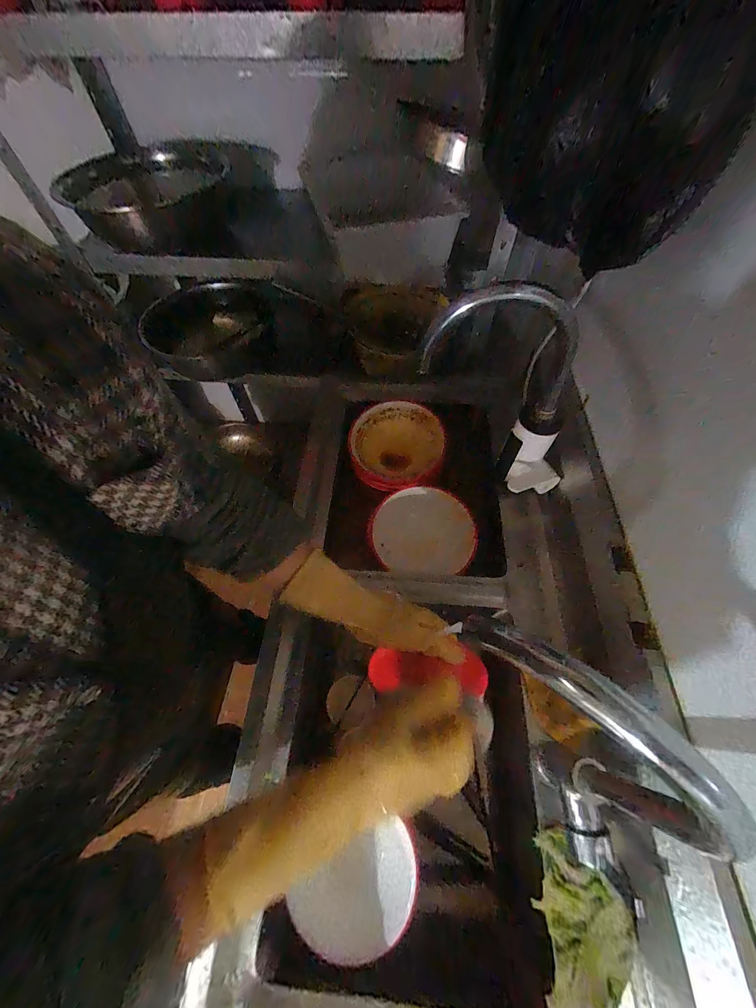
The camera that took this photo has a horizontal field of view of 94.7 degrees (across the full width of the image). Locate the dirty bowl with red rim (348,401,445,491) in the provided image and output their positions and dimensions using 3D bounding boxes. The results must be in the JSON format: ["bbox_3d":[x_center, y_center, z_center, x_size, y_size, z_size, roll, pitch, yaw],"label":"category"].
[{"bbox_3d":[0.039,-0.125,0.755,0.201,0.065,0.196,0,59,1],"label":"dirty bowl with red rim"}]

